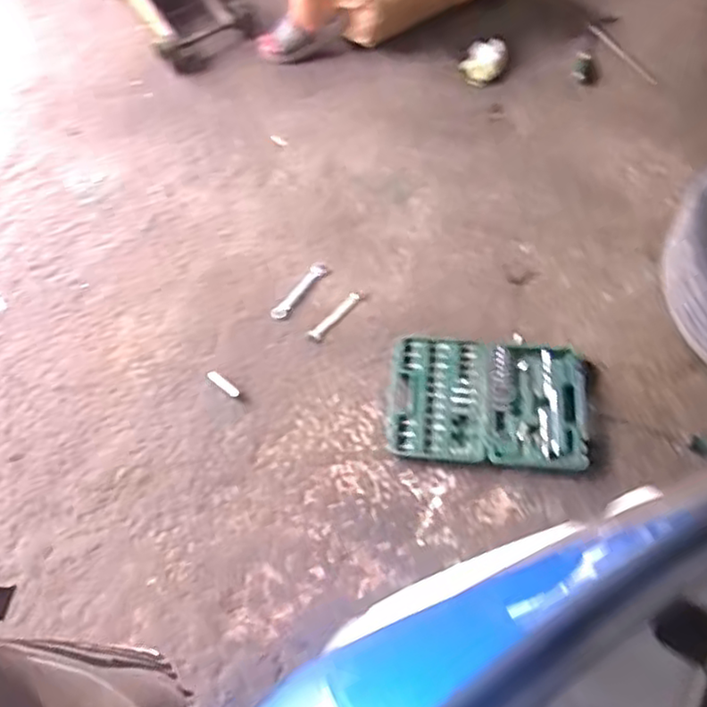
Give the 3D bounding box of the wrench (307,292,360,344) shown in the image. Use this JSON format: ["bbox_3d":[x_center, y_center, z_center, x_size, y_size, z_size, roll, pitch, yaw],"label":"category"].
[{"bbox_3d":[-0.040,-0.079,1.538,0.032,0.005,0.153,40,71,20],"label":"wrench"}]

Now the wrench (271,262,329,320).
[{"bbox_3d":[-0.122,-0.142,1.576,0.036,0.007,0.174,35,69,18],"label":"wrench"}]

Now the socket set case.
[{"bbox_3d":[0.276,0.096,1.425,0.389,0.039,0.268,4,63,5],"label":"socket set case"}]

